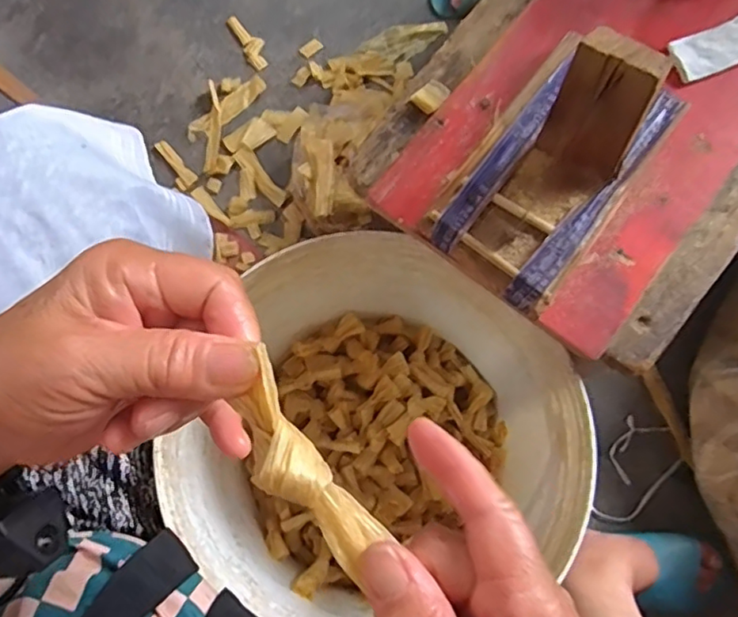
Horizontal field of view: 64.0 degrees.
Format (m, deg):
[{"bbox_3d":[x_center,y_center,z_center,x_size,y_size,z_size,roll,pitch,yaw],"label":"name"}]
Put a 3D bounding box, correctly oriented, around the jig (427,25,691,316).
[{"bbox_3d":[0.106,-0.089,0.317,0.084,0.075,0.158,36,85,11],"label":"jig"}]

